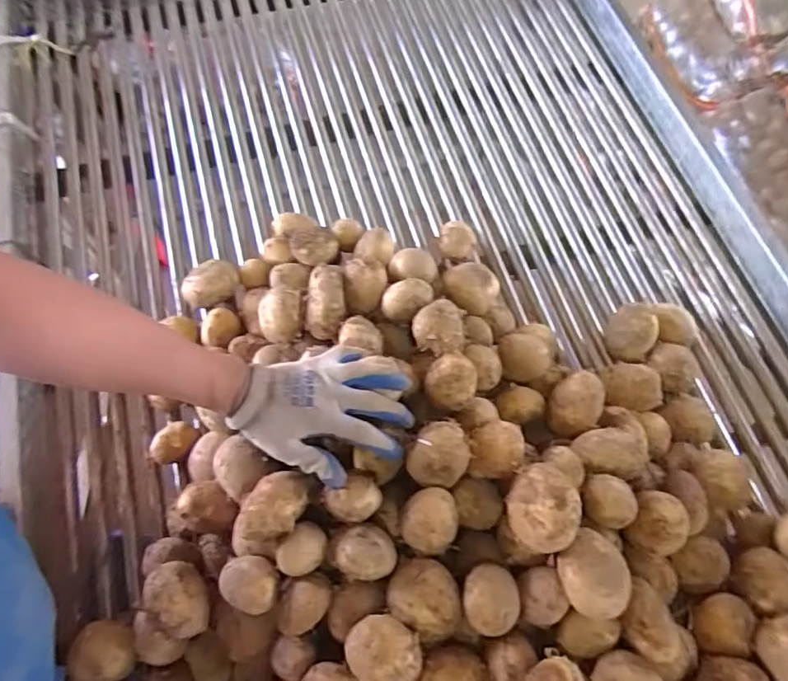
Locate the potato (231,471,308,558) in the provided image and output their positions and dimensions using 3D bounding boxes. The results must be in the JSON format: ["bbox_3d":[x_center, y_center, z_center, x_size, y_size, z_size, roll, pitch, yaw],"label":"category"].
[{"bbox_3d":[-0.118,0.166,0.514,0.048,0.044,0.088,29,67,14],"label":"potato"}]

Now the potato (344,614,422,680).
[{"bbox_3d":[-0.008,0.271,0.465,0.064,0.046,0.055,27,67,13],"label":"potato"}]

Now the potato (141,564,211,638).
[{"bbox_3d":[-0.204,0.244,0.510,0.046,0.040,0.067,-42,70,-18],"label":"potato"}]

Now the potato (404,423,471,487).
[{"bbox_3d":[0.045,0.113,0.526,0.055,0.039,0.057,0,63,0],"label":"potato"}]

